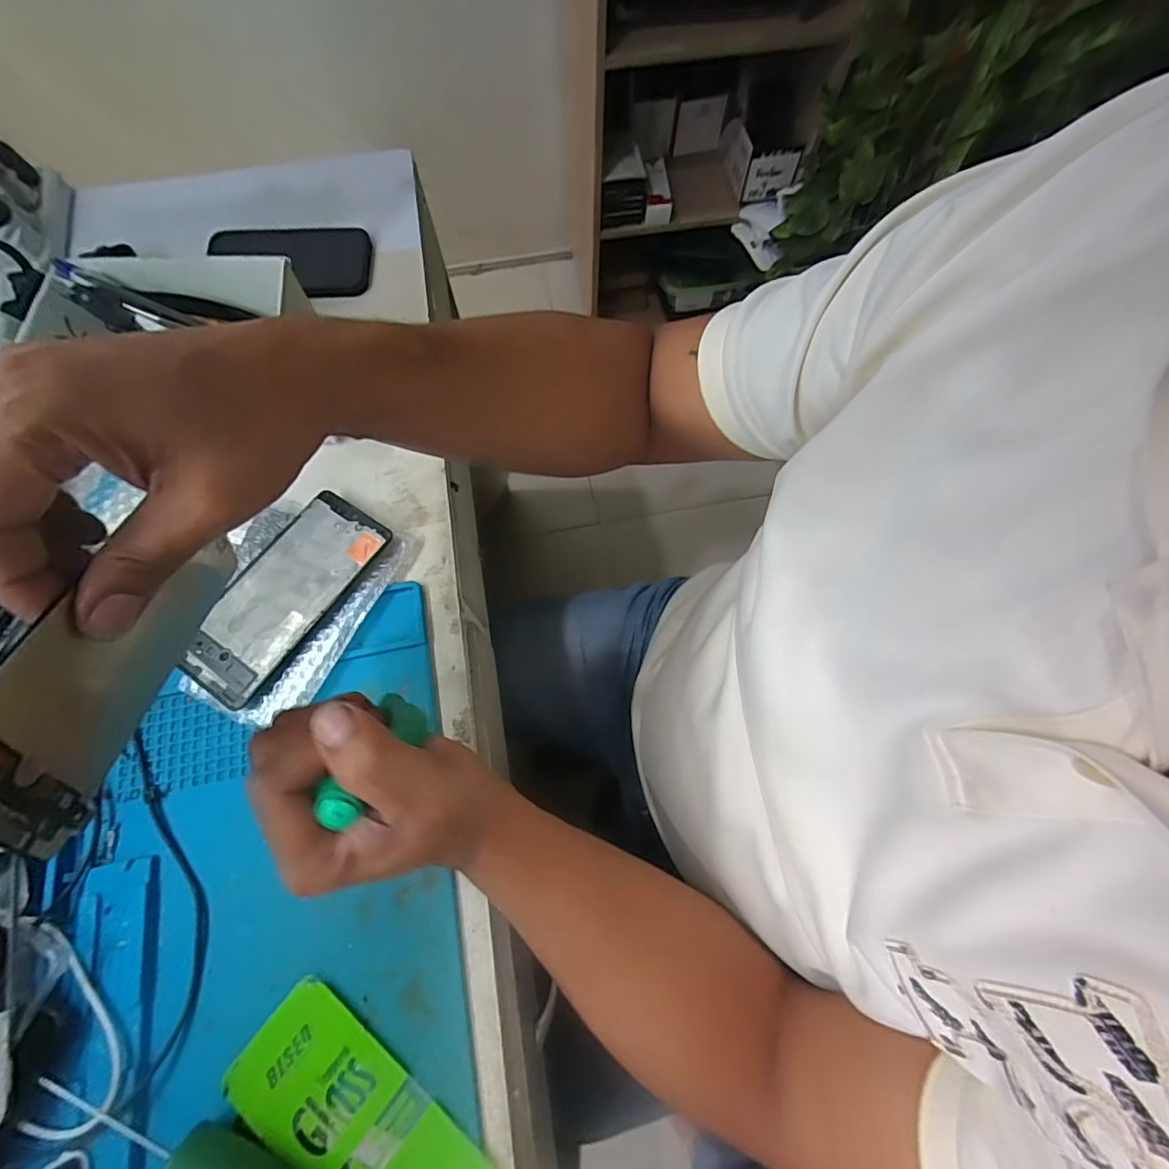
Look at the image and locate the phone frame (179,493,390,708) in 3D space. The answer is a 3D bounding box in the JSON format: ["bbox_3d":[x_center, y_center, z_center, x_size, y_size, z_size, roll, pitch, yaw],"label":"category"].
[{"bbox_3d":[-0.220,0.005,0.381,0.072,0.006,0.158,32,74,11],"label":"phone frame"}]

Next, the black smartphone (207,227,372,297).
[{"bbox_3d":[-0.284,-0.312,0.499,0.157,0.015,0.078,-1,71,0],"label":"black smartphone"}]

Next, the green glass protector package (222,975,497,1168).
[{"bbox_3d":[-0.126,0.302,0.291,0.152,0.006,0.067,35,75,12],"label":"green glass protector package"}]

